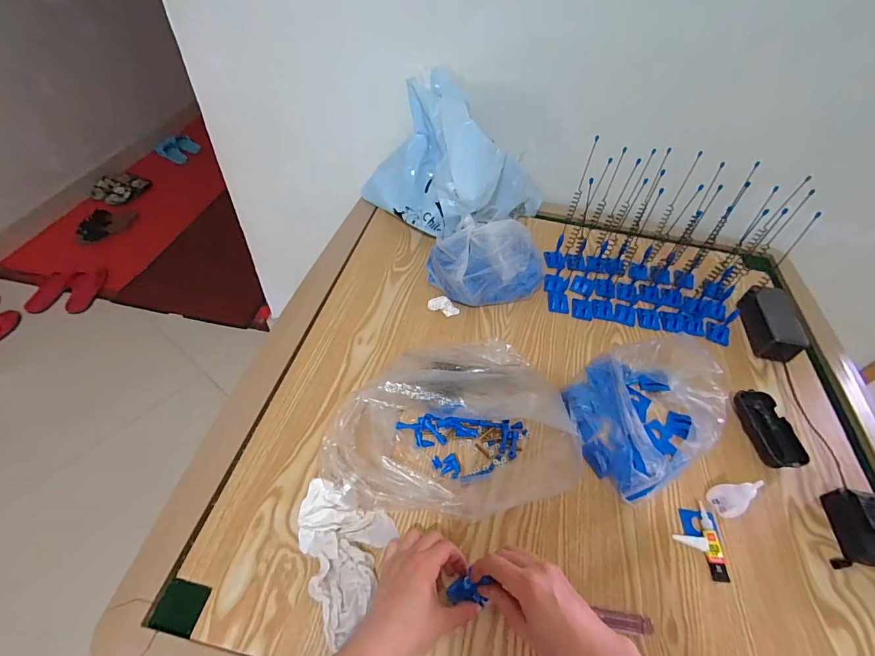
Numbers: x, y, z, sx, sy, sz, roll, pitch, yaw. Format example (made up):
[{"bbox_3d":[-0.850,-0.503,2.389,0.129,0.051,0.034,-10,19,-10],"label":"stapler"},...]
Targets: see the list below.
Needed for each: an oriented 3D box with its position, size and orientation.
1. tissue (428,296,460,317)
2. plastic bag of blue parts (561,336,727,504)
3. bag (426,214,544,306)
[{"bbox_3d":[0.011,-0.037,0.662,0.050,0.022,0.024,22,53,12],"label":"tissue"},{"bbox_3d":[0.264,0.101,0.521,0.173,0.104,0.167,-23,57,-22],"label":"plastic bag of blue parts"},{"bbox_3d":[0.089,-0.113,0.684,0.194,0.100,0.143,-11,54,-14],"label":"bag"}]

